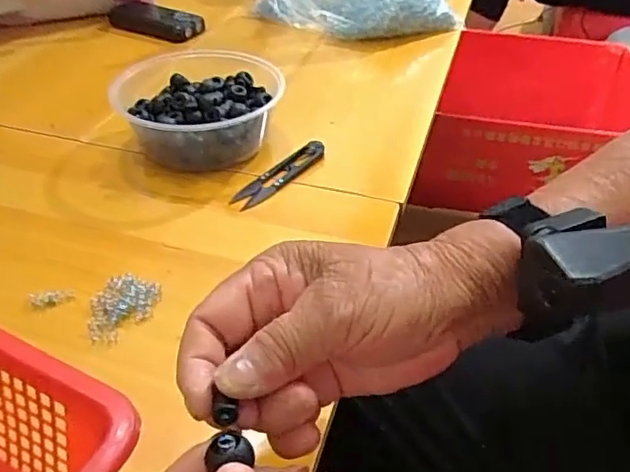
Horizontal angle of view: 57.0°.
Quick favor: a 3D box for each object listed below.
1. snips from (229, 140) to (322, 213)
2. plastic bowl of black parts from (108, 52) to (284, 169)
[{"bbox_3d":[-0.026,-0.051,0.479,0.024,0.010,0.098,33,51,30],"label":"snips"},{"bbox_3d":[-0.104,-0.115,0.510,0.137,0.061,0.150,1,42,-1],"label":"plastic bowl of black parts"}]

